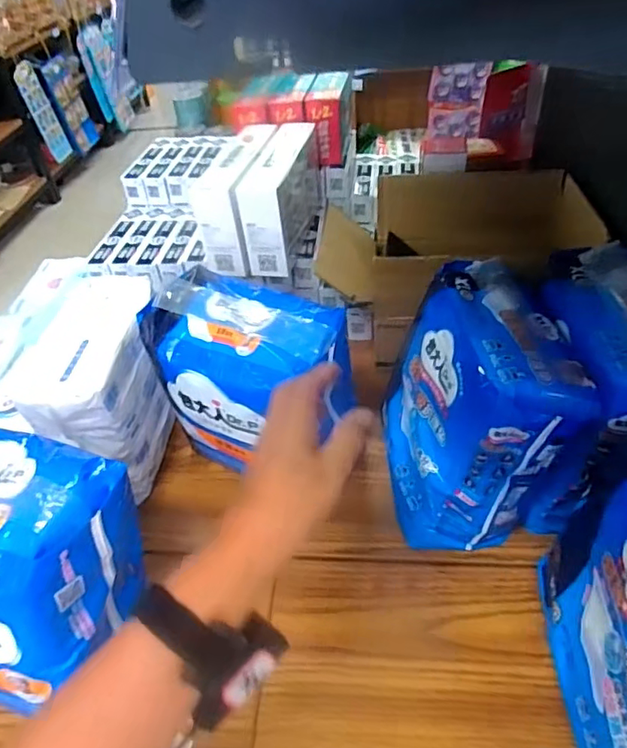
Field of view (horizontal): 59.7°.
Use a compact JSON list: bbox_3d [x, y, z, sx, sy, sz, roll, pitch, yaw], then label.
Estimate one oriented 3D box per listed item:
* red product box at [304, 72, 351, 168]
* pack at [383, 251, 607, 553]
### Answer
[{"bbox_3d":[0.025,-0.409,0.881,0.062,0.114,0.090,4,44,10],"label":"red product box"},{"bbox_3d":[0.161,0.032,0.583,0.156,0.222,0.229,-5,43,1],"label":"pack"}]

